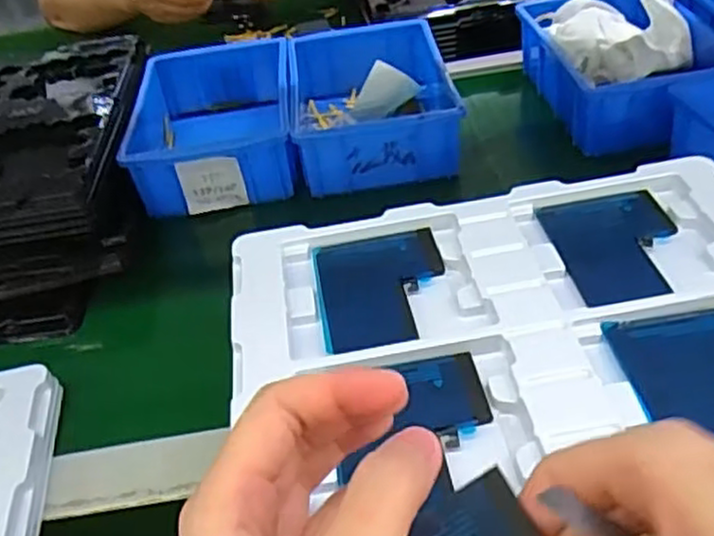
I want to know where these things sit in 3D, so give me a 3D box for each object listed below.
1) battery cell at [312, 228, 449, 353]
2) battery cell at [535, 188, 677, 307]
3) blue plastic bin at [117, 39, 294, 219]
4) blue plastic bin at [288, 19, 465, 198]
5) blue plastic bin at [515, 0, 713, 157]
[{"bbox_3d":[0.013,0.007,0.388,0.069,0.004,0.086,-10,39,-2],"label":"battery cell"},{"bbox_3d":[0.140,-0.013,0.389,0.066,0.006,0.086,-9,39,0],"label":"battery cell"},{"bbox_3d":[-0.127,-0.130,0.658,0.131,0.064,0.204,-10,41,-2],"label":"blue plastic bin"},{"bbox_3d":[0.010,-0.150,0.650,0.130,0.061,0.205,-8,41,0],"label":"blue plastic bin"},{"bbox_3d":[0.234,-0.189,0.640,0.140,0.059,0.232,-9,41,-2],"label":"blue plastic bin"}]

